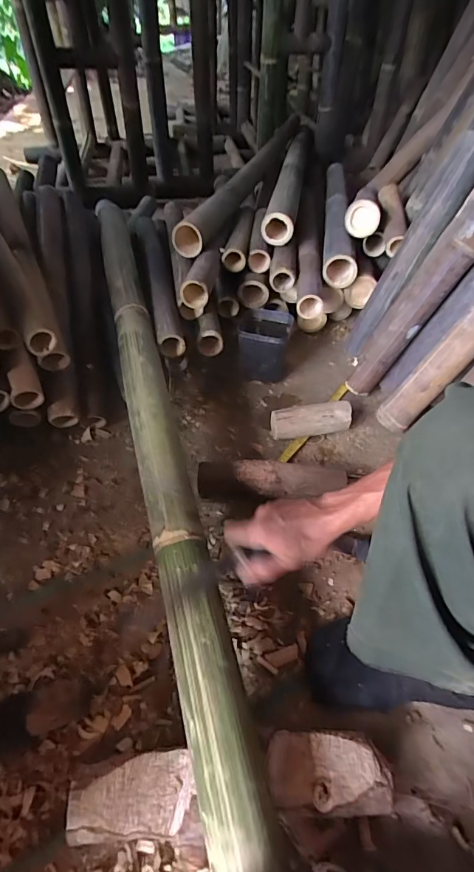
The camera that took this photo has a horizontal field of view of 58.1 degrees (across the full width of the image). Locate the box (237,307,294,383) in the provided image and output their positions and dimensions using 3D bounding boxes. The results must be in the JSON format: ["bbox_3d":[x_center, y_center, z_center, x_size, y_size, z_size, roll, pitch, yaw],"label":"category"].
[{"bbox_3d":[0.062,-0.199,0.956,0.108,0.129,0.126,12,47,13],"label":"box"}]

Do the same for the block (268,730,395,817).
[{"bbox_3d":[0.098,0.368,0.464,0.129,0.048,0.073,2,46,2],"label":"block"}]

